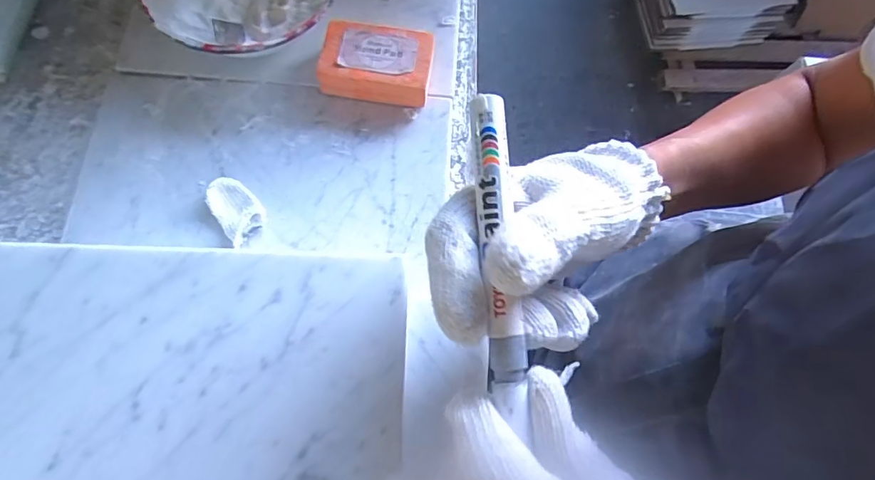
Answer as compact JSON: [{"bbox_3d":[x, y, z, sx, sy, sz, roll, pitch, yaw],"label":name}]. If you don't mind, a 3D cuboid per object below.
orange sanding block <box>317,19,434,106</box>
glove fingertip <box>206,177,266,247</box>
[{"bbox_3d":[-0.052,-0.156,0.415,0.092,0.031,0.058,7,73,0],"label":"orange sanding block"},{"bbox_3d":[-0.163,-0.026,0.379,0.034,0.015,0.055,-39,78,-12],"label":"glove fingertip"}]

